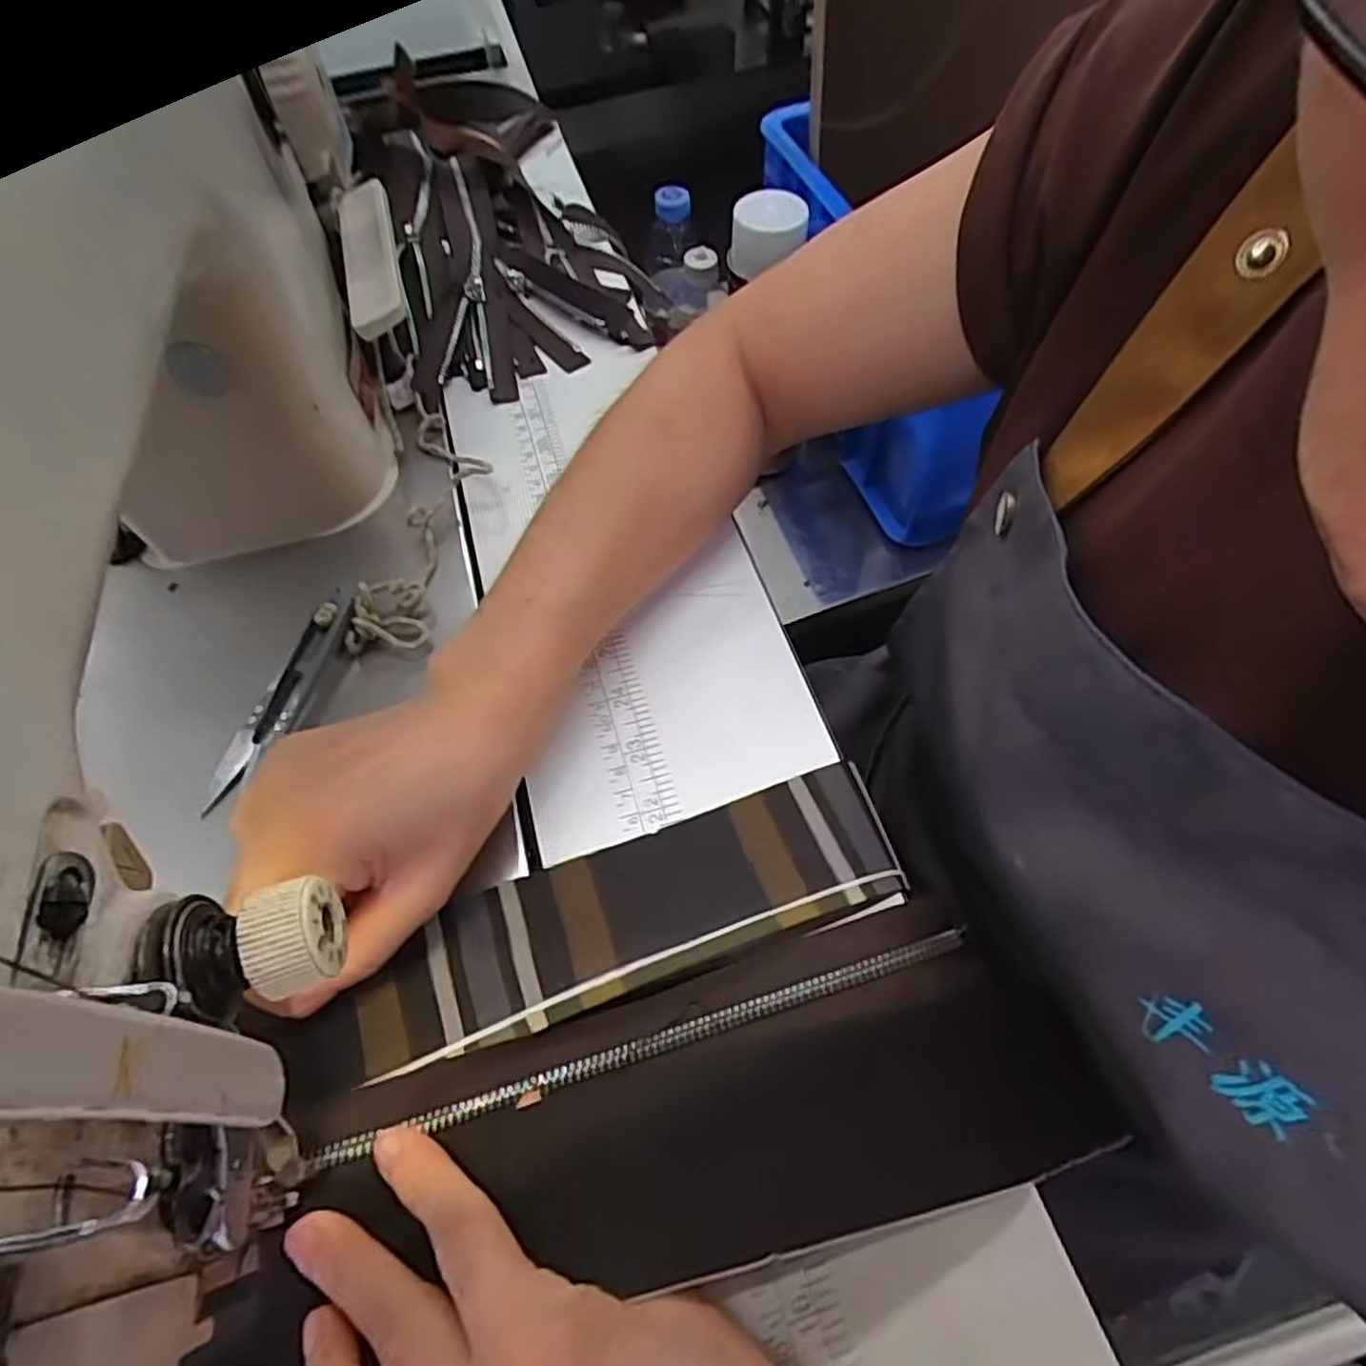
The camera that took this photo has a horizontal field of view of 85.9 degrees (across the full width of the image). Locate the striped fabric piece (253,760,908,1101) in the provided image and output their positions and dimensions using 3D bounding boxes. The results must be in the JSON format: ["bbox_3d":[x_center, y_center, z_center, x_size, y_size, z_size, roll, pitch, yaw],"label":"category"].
[{"bbox_3d":[-0.027,0.082,0.251,0.206,0.008,0.052,-18,50,-9],"label":"striped fabric piece"}]

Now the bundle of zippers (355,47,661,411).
[{"bbox_3d":[-0.119,-0.306,0.451,0.146,0.061,0.322,-16,59,-7],"label":"bundle of zippers"}]

